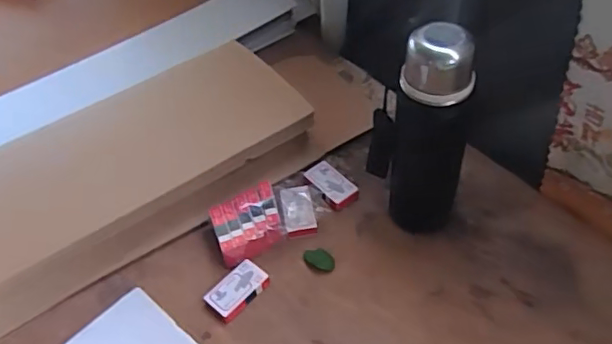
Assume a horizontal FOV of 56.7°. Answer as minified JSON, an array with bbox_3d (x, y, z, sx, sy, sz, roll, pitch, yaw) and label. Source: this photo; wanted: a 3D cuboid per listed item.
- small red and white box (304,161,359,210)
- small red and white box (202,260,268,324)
[{"bbox_3d":[0.034,0.017,0.760,0.043,0.017,0.074,-29,52,-20],"label":"small red and white box"},{"bbox_3d":[-0.079,0.137,0.655,0.071,0.014,0.043,-38,55,-26],"label":"small red and white box"}]

